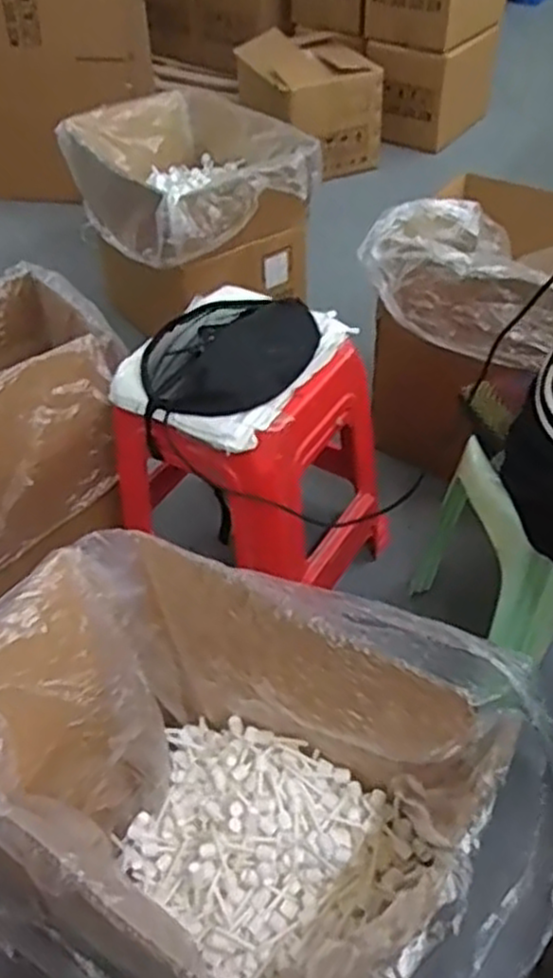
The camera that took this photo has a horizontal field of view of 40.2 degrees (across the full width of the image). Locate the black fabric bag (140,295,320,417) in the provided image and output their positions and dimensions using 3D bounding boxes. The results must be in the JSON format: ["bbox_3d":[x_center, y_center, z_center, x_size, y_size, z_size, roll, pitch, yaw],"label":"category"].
[{"bbox_3d":[-0.059,-0.200,1.045,0.196,0.053,0.252,22,51,23],"label":"black fabric bag"}]

